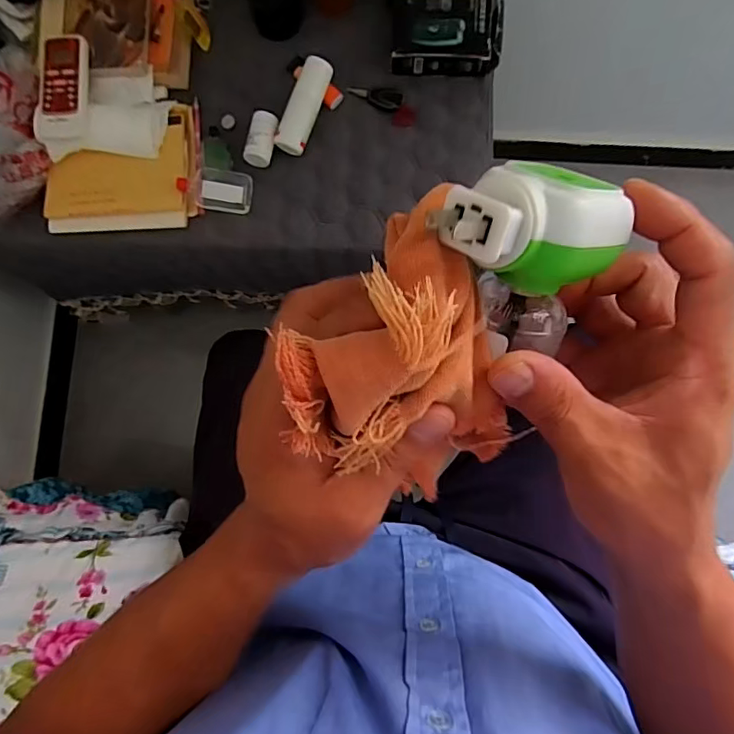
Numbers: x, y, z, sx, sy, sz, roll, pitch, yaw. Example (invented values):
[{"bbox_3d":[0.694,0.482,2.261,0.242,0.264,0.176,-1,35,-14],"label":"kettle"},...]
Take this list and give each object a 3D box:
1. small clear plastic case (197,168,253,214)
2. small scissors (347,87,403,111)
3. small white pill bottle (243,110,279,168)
[{"bbox_3d":[-0.182,-0.226,0.660,0.066,0.013,0.051,9,84,2],"label":"small clear plastic case"},{"bbox_3d":[0.011,-0.348,0.671,0.069,0.009,0.026,5,84,2],"label":"small scissors"},{"bbox_3d":[-0.134,-0.289,0.662,0.032,0.027,0.070,13,84,3],"label":"small white pill bottle"}]

